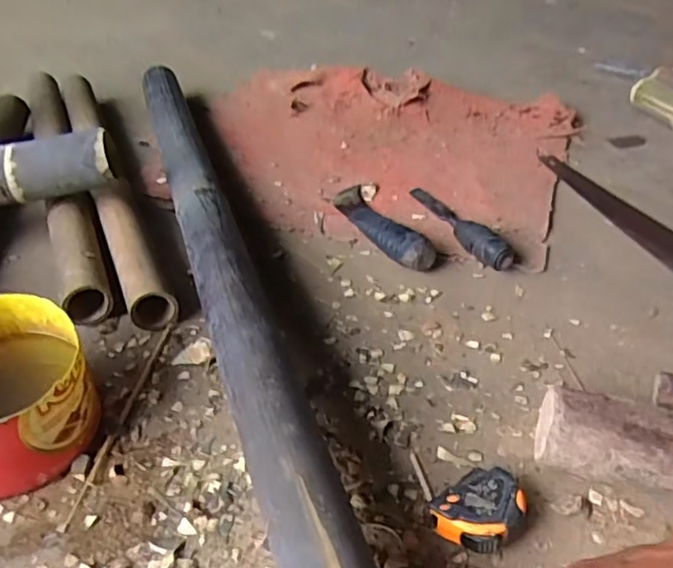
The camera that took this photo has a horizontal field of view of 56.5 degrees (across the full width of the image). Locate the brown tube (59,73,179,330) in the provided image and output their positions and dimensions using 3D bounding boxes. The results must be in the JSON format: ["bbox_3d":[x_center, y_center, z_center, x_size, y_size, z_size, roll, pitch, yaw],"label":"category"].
[{"bbox_3d":[-0.328,-0.157,0.890,0.057,0.057,0.636,-18,44,-18],"label":"brown tube"}]

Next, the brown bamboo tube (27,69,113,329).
[{"bbox_3d":[-0.392,-0.161,0.895,0.060,0.059,0.625,-17,44,-17],"label":"brown bamboo tube"}]

